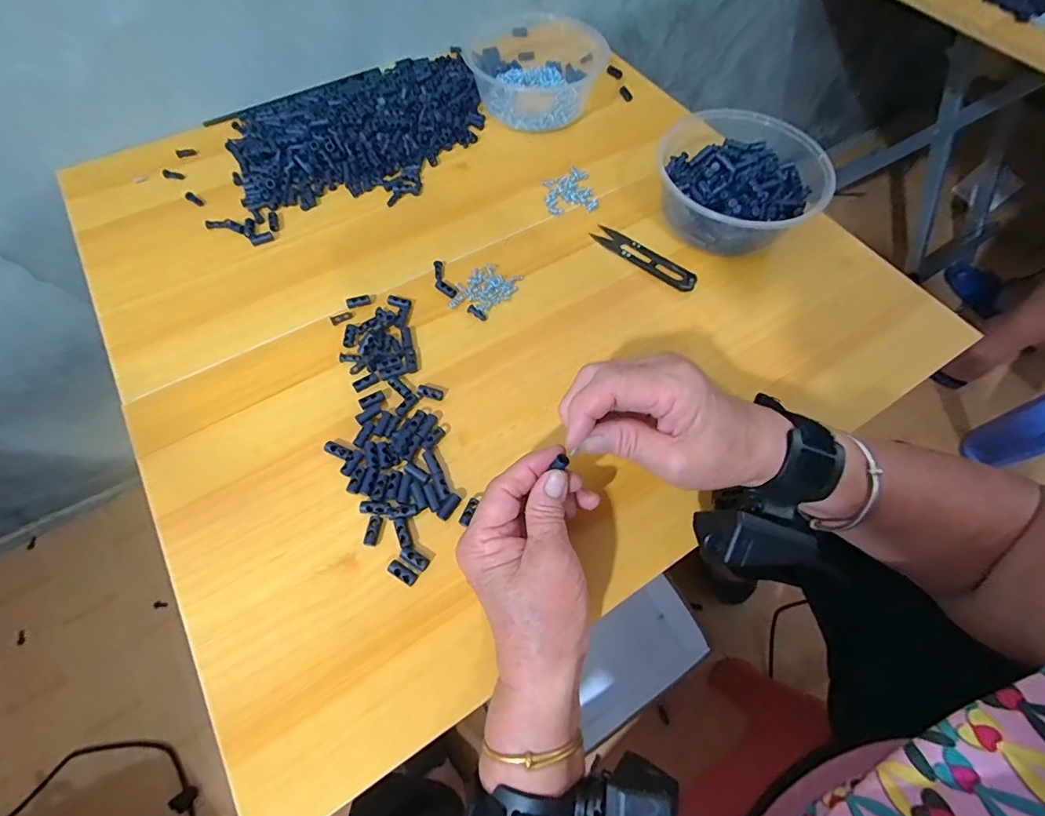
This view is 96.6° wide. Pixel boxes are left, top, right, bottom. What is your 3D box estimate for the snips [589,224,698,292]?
[{"bbox_3d":[0.105,-0.132,0.404,0.101,0.009,0.024,37,69,15],"label":"snips"}]

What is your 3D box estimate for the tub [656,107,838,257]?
[{"bbox_3d":[0.180,-0.188,0.406,0.132,0.064,0.134,1,64,-1],"label":"tub"}]

